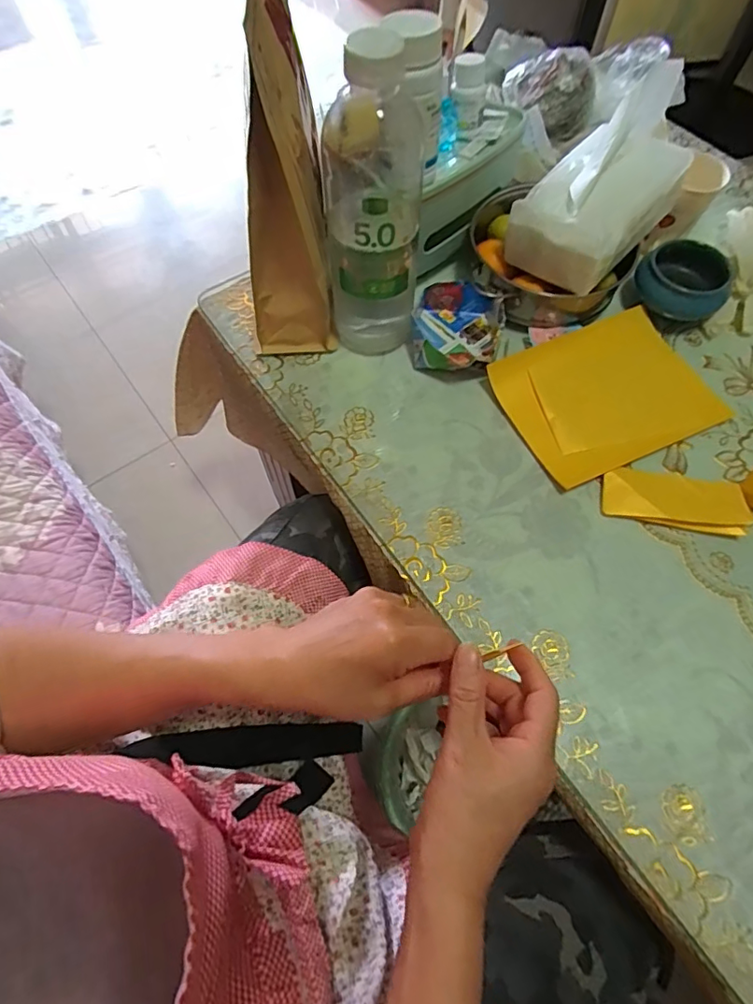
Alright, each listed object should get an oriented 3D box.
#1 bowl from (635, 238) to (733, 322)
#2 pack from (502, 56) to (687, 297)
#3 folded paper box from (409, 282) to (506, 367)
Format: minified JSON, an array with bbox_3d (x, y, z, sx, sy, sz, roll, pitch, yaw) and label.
[{"bbox_3d":[0.320,-0.230,0.548,0.090,0.050,0.074,24,65,11],"label":"bowl"},{"bbox_3d":[0.215,-0.298,0.486,0.100,0.124,0.155,40,70,18],"label":"pack"},{"bbox_3d":[0.081,-0.176,0.530,0.084,0.041,0.102,6,63,2],"label":"folded paper box"}]

